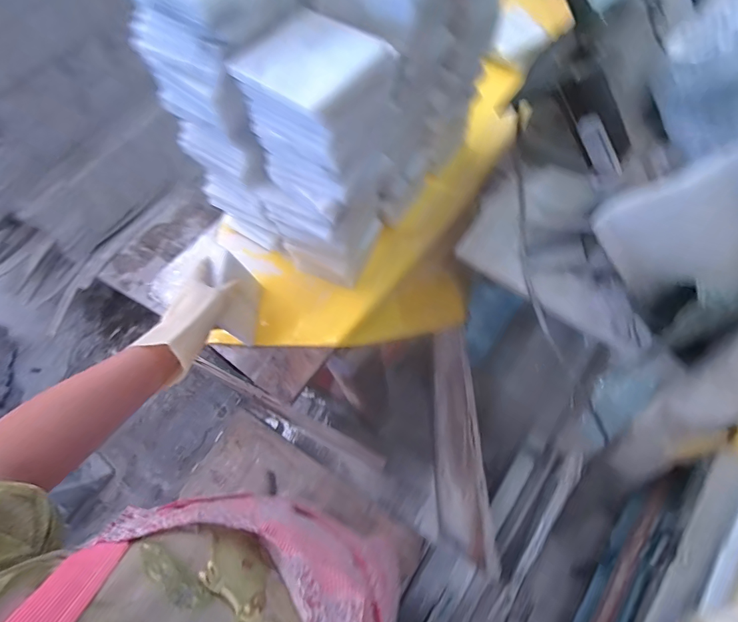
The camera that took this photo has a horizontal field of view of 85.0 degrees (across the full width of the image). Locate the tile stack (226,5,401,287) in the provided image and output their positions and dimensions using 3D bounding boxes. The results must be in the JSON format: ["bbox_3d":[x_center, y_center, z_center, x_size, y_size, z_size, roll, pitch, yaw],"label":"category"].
[{"bbox_3d":[-0.048,-0.161,0.477,0.110,0.296,0.123,33,71,16],"label":"tile stack"}]

